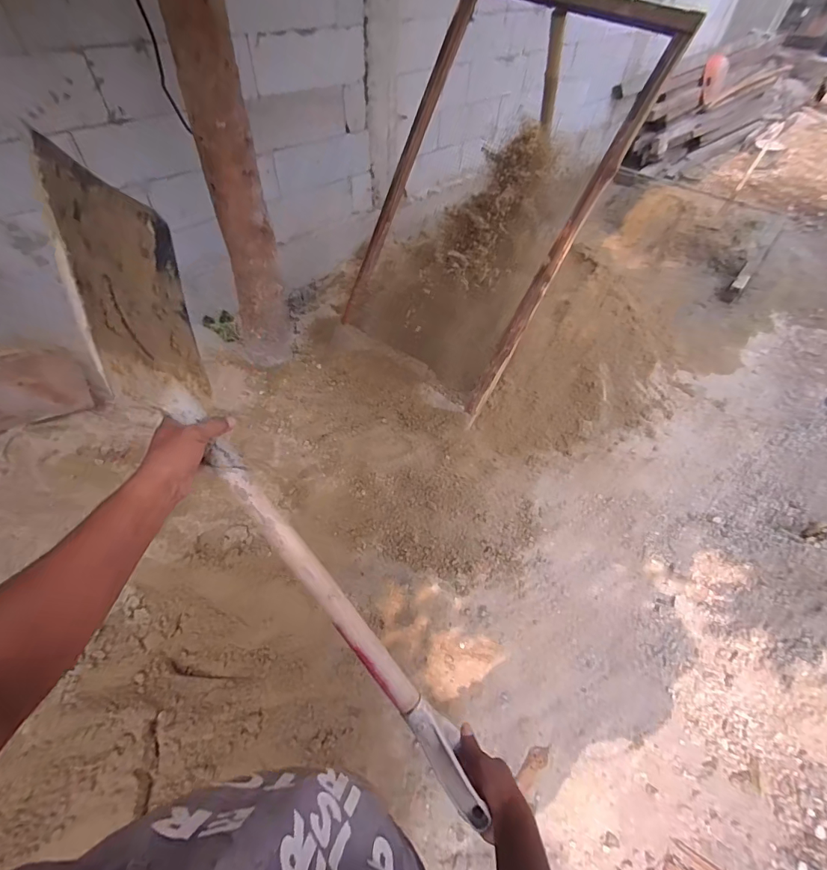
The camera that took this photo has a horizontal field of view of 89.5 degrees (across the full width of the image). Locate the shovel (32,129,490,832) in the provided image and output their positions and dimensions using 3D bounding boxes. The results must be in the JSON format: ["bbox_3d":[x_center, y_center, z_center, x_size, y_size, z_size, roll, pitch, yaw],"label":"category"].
[{"bbox_3d":[-0.168,0.101,0.562,0.159,0.208,0.959,-35,93,-24],"label":"shovel"}]

